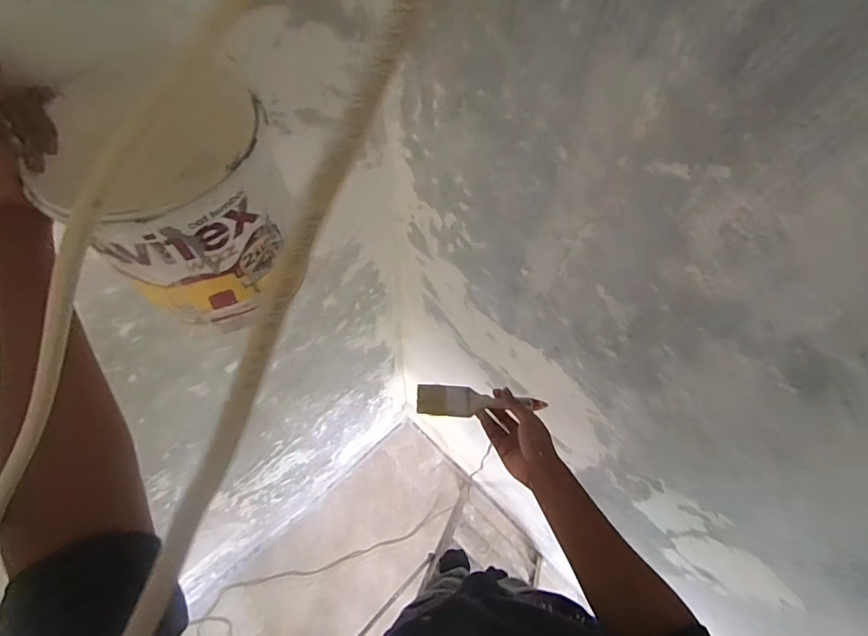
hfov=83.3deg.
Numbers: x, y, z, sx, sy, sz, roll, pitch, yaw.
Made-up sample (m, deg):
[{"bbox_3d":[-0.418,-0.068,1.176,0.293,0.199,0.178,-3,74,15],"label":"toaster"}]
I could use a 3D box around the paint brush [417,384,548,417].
[{"bbox_3d":[0.066,0.118,0.684,0.178,0.017,0.040,4,66,-6],"label":"paint brush"}]

